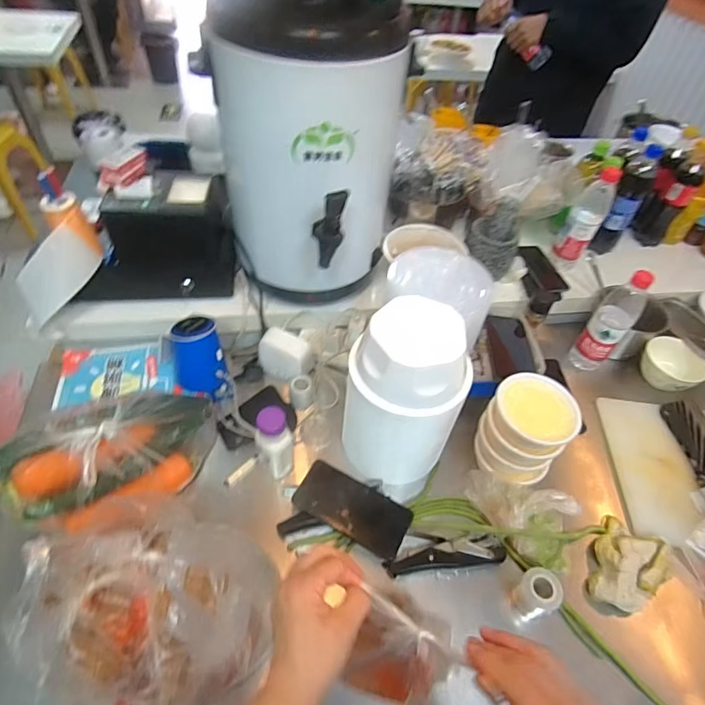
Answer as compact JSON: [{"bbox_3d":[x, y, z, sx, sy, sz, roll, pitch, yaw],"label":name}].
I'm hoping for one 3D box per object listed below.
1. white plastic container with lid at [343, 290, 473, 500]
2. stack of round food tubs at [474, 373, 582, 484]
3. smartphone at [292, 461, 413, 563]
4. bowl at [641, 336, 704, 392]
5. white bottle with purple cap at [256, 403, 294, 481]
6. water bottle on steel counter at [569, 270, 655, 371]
[{"bbox_3d":[0.073,0.072,0.668,0.160,0.282,0.129,35,55,23],"label":"white plastic container with lid"},{"bbox_3d":[0.257,0.118,0.688,0.121,0.149,0.103,33,54,21],"label":"stack of round food tubs"},{"bbox_3d":[0.002,0.228,0.672,0.169,0.011,0.077,29,66,7],"label":"smartphone"},{"bbox_3d":[0.624,0.025,0.895,0.091,0.053,0.113,-27,57,-26],"label":"bowl"},{"bbox_3d":[-0.116,0.138,0.683,0.051,0.142,0.041,-21,55,-22],"label":"white bottle with purple cap"},{"bbox_3d":[0.490,-0.060,0.864,0.068,0.224,0.076,33,54,21],"label":"water bottle on steel counter"}]

